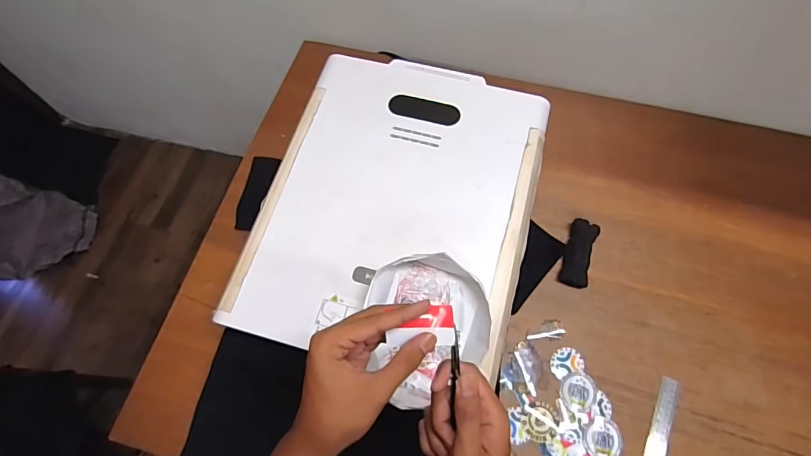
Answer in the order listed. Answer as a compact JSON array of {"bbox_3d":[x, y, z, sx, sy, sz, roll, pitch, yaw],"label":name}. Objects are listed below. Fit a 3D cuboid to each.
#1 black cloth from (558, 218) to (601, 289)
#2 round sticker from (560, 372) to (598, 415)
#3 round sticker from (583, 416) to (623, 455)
[{"bbox_3d":[0.319,0.046,0.777,0.049,0.024,0.124,18,70,8],"label":"black cloth"},{"bbox_3d":[0.286,0.272,0.700,0.057,0.004,0.059,-2,72,5],"label":"round sticker"},{"bbox_3d":[0.312,0.335,0.669,0.058,0.004,0.063,-1,69,1],"label":"round sticker"}]

